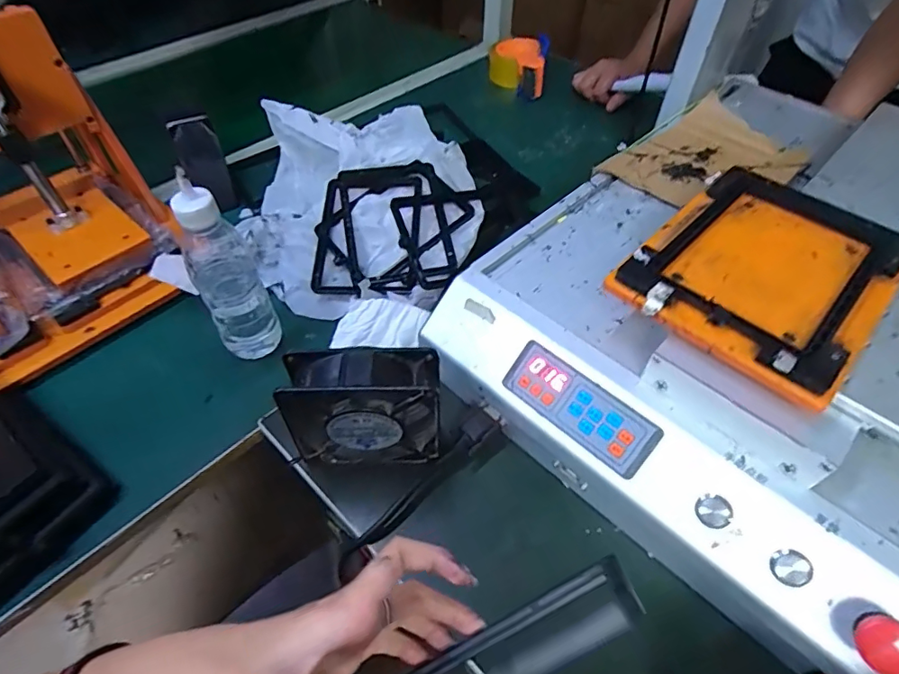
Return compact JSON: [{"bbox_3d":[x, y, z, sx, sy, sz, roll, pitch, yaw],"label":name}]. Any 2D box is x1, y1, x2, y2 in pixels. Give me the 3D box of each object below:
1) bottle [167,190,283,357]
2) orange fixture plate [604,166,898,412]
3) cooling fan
[{"bbox_3d":[-0.209,-0.054,0.477,0.055,0.180,0.053,-27,56,-21],"label":"bottle"},{"bbox_3d":[0.233,-0.054,0.370,0.150,0.017,0.196,37,59,26],"label":"orange fixture plate"},{"bbox_3d":[-0.067,0.058,0.415,0.118,0.112,0.045,1,51,1],"label":"cooling fan"}]

